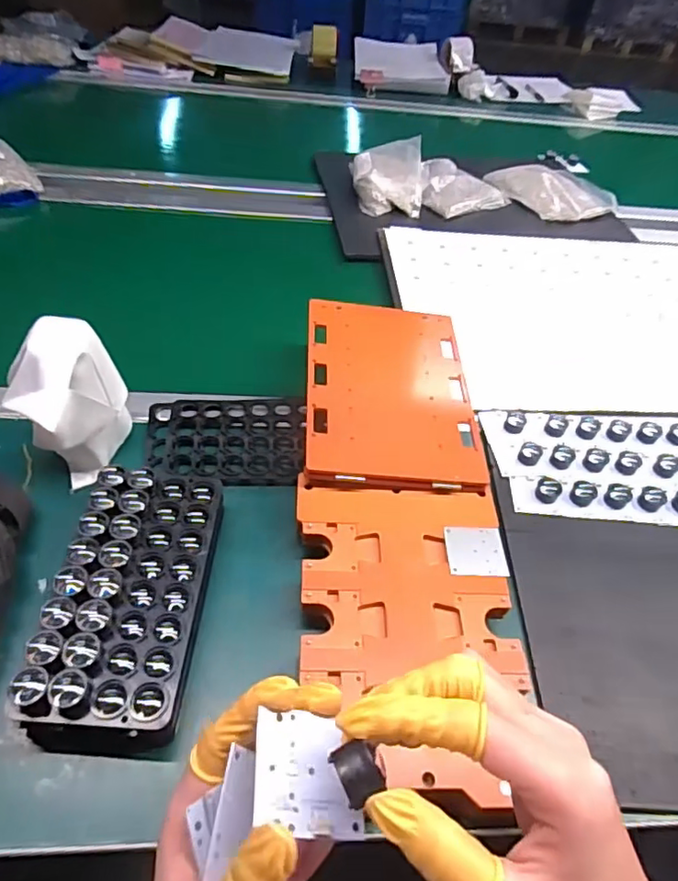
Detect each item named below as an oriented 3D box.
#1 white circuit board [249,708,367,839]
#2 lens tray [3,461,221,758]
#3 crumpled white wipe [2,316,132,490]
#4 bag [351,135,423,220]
[{"bbox_3d":[-0.011,0.131,0.224,0.046,0.004,0.041,19,47,-24],"label":"white circuit board"},{"bbox_3d":[-0.148,0.110,0.415,0.097,0.047,0.195,5,47,-3],"label":"lens tray"},{"bbox_3d":[-0.225,-0.028,0.485,0.092,0.117,0.087,-17,52,-22],"label":"crumpled white wipe"},{"bbox_3d":[0.080,-0.431,0.924,0.117,0.056,0.164,2,48,-5],"label":"bag"}]

